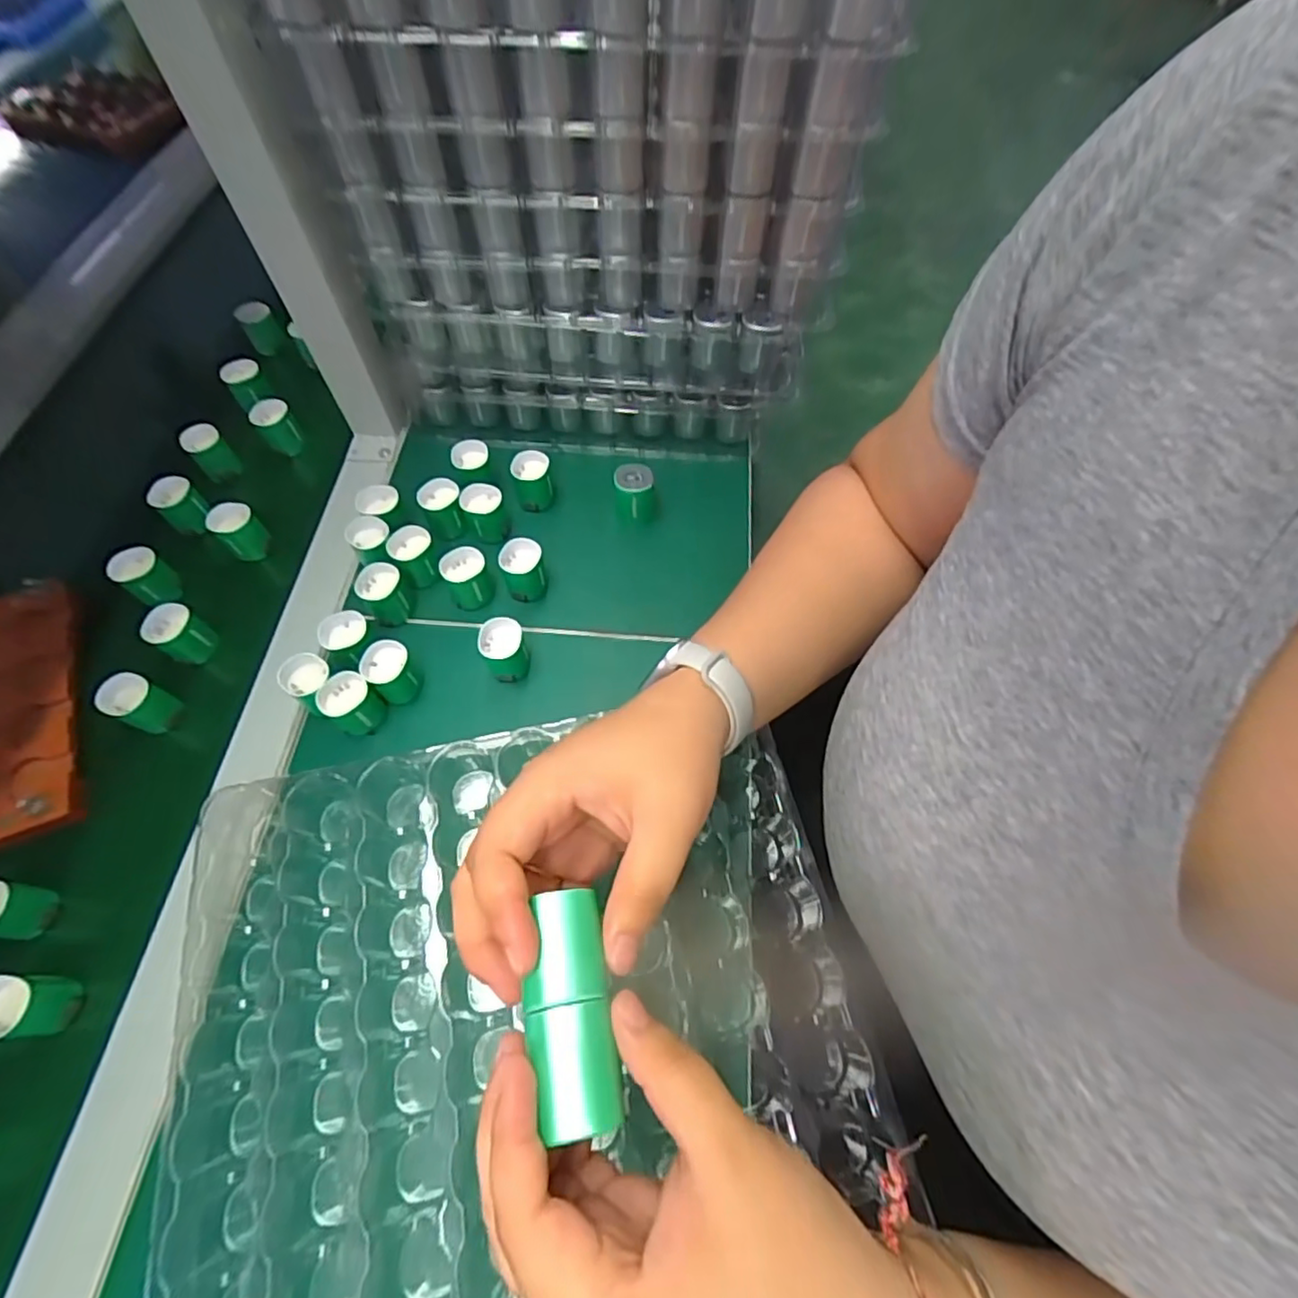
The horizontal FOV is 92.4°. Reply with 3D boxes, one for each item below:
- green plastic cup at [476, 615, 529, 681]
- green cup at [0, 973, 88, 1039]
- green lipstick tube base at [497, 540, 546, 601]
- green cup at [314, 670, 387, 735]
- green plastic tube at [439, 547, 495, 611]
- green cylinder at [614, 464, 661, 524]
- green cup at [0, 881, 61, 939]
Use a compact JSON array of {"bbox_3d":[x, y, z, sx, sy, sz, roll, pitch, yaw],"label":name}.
[{"bbox_3d":[-0.099,0.001,0.424,0.029,0.039,0.031,1,62,-2],"label":"green plastic cup"},{"bbox_3d":[-0.331,0.190,0.331,0.031,0.035,0.029,1,62,-2],"label":"green cup"},{"bbox_3d":[-0.092,-0.058,0.457,0.030,0.036,0.030,-15,63,-10],"label":"green lipstick tube base"},{"bbox_3d":[-0.187,0.037,0.399,0.035,0.038,0.030,34,66,15],"label":"green cup"},{"bbox_3d":[-0.130,-0.050,0.448,0.031,0.033,0.033,1,62,-2],"label":"green plastic tube"},{"bbox_3d":[-0.010,-0.121,0.488,0.033,0.040,0.028,-2,62,-3],"label":"green cylinder"},{"bbox_3d":[-0.365,0.147,0.352,0.026,0.039,0.027,1,62,-2],"label":"green cup"}]

